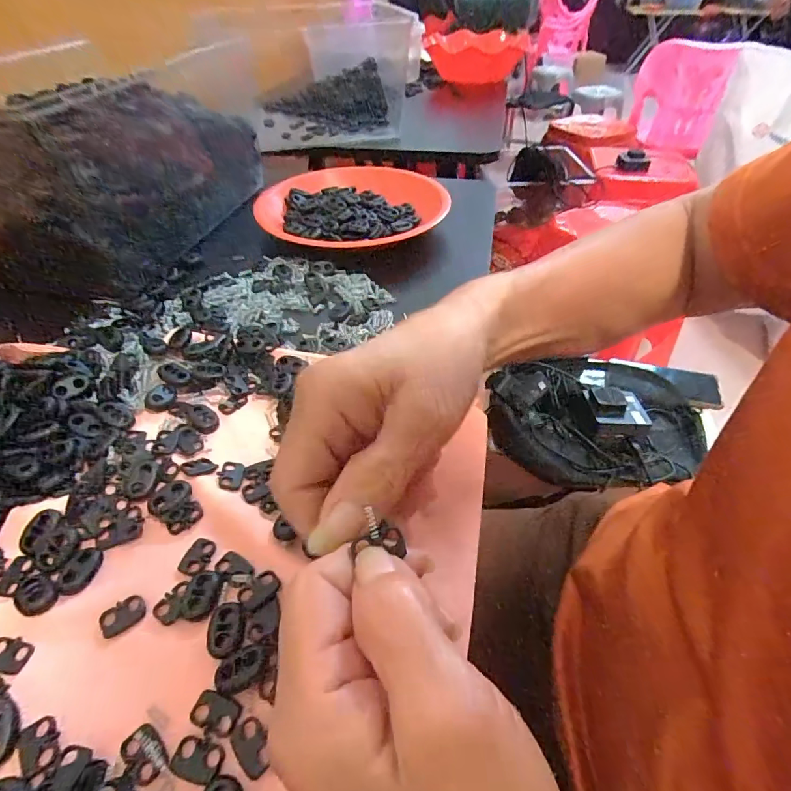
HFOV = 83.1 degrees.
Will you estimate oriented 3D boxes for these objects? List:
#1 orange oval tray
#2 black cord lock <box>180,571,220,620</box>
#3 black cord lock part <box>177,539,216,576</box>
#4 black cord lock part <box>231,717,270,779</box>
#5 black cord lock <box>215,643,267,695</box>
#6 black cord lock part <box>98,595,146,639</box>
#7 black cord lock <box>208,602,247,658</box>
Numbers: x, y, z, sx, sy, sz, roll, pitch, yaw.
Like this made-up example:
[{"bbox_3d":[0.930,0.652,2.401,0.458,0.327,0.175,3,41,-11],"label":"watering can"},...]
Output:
[{"bbox_3d":[-0.044,-0.199,0.471,0.190,0.026,0.203,-5,46,-5],"label":"orange oval tray"},{"bbox_3d":[-0.088,0.089,0.201,0.014,0.004,0.021,1,46,0],"label":"black cord lock"},{"bbox_3d":[-0.096,0.077,0.215,0.013,0.004,0.018,14,47,13],"label":"black cord lock part"},{"bbox_3d":[-0.052,0.127,0.163,0.012,0.004,0.018,-32,54,-28],"label":"black cord lock part"},{"bbox_3d":[-0.062,0.109,0.179,0.021,0.006,0.013,-17,48,-17],"label":"black cord lock"},{"bbox_3d":[-0.120,0.096,0.196,0.018,0.004,0.013,-25,51,-23],"label":"black cord lock part"},{"bbox_3d":[-0.072,0.099,0.189,0.015,0.004,0.022,-8,46,-8],"label":"black cord lock"}]

